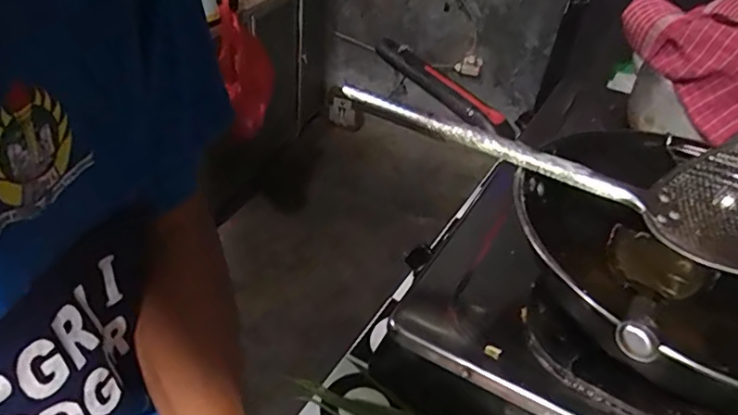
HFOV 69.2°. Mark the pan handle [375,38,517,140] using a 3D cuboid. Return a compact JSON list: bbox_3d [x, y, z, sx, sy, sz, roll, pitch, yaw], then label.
[{"bbox_3d":[0.069,-0.111,0.504,0.164,0.022,0.020,41,45,21],"label":"pan handle"}]

